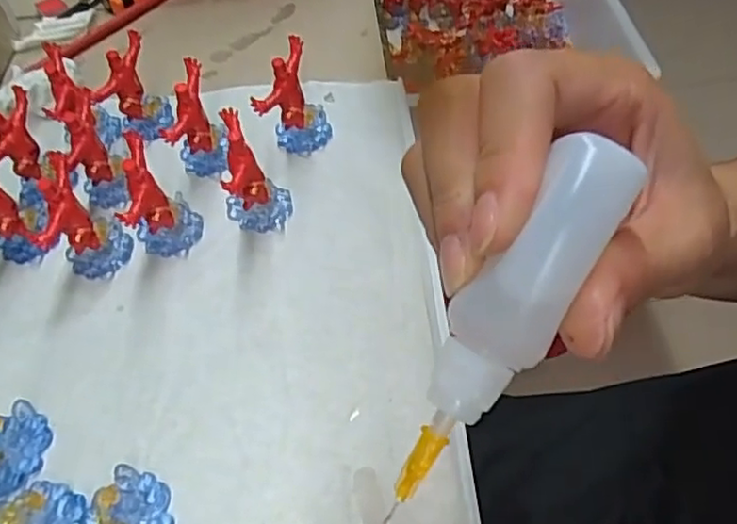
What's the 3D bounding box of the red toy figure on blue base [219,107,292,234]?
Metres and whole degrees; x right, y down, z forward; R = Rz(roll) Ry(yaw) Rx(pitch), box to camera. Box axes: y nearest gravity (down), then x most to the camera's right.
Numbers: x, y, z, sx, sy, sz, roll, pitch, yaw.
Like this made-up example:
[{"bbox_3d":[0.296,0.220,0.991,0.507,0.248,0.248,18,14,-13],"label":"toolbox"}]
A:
[{"bbox_3d":[-0.056,-0.045,0.312,0.031,0.060,0.025,-12,50,-6],"label":"red toy figure on blue base"}]

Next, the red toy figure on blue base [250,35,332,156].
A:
[{"bbox_3d":[-0.041,-0.090,0.355,0.037,0.049,0.038,-5,50,0],"label":"red toy figure on blue base"}]

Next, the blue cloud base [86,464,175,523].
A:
[{"bbox_3d":[-0.087,0.091,0.232,0.029,0.013,0.037,2,50,6],"label":"blue cloud base"}]

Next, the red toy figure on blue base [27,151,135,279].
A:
[{"bbox_3d":[-0.139,-0.021,0.307,0.035,0.048,0.041,-29,54,-18],"label":"red toy figure on blue base"}]

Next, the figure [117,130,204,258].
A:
[{"bbox_3d":[-0.100,-0.031,0.311,0.031,0.047,0.042,-12,50,-6],"label":"figure"}]

